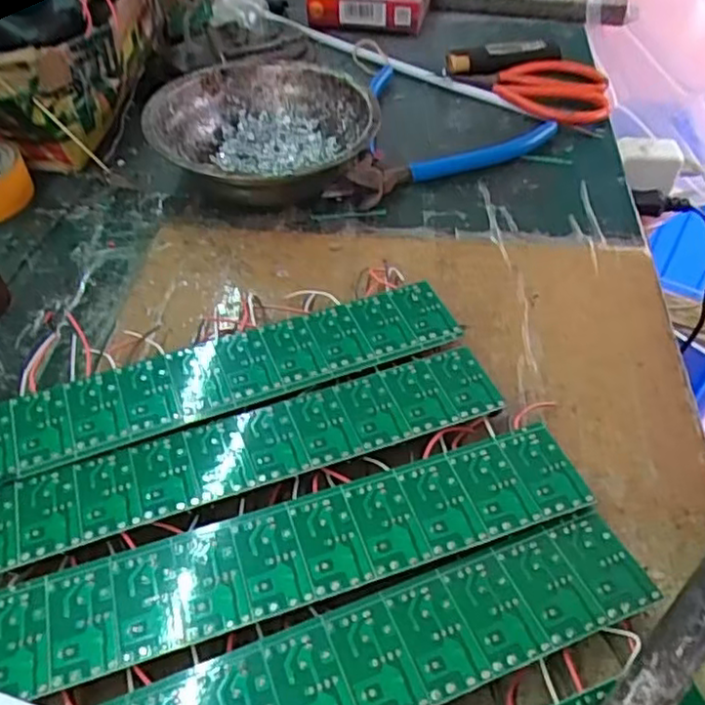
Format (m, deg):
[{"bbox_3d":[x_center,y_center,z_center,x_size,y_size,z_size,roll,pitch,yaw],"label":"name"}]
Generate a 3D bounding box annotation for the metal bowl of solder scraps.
[{"bbox_3d":[-0.051,-0.123,0.388,0.120,0.040,0.115,-1,49,1],"label":"metal bowl of solder scraps"}]

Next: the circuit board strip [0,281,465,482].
[{"bbox_3d":[-0.053,0.014,0.283,0.199,0.020,0.037,-18,51,-14],"label":"circuit board strip"}]

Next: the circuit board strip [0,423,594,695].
[{"bbox_3d":[-0.017,0.065,0.226,0.198,0.004,0.039,-15,50,-12],"label":"circuit board strip"}]

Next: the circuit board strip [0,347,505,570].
[{"bbox_3d":[-0.040,0.037,0.255,0.198,0.004,0.037,-16,47,-14],"label":"circuit board strip"}]

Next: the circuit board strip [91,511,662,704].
[{"bbox_3d":[-0.003,0.095,0.202,0.199,0.004,0.040,-18,45,-14],"label":"circuit board strip"}]

